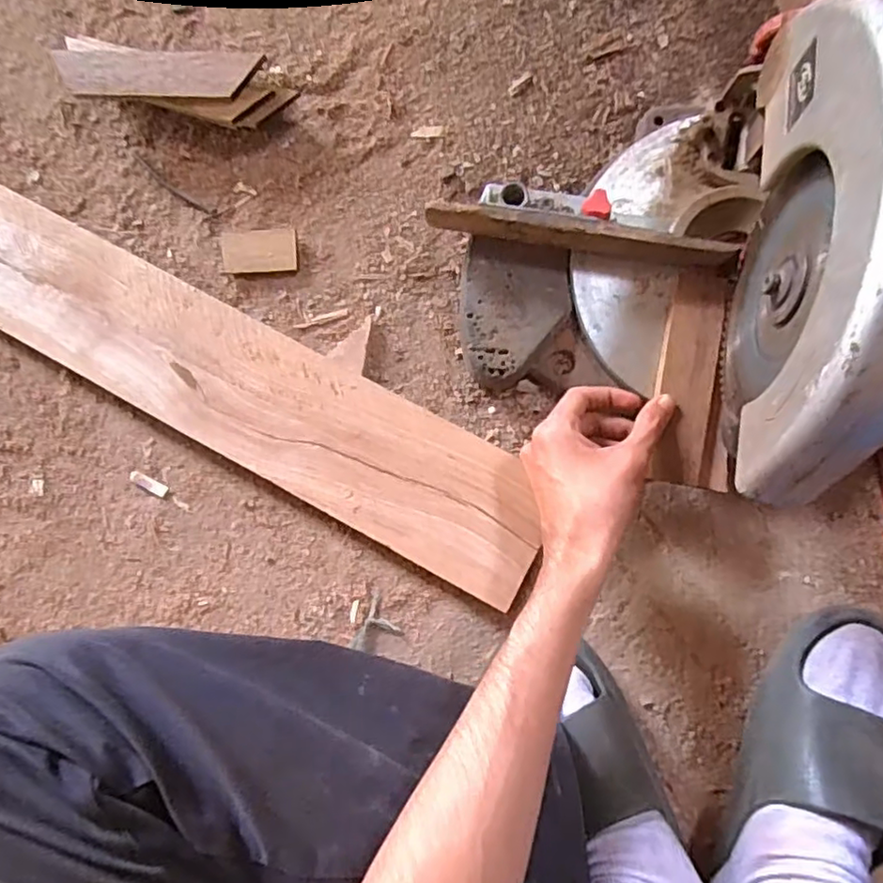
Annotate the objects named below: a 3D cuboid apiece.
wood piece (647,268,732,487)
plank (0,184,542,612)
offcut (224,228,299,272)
[{"bbox_3d":[0.176,-0.047,0.440,0.040,0.009,0.151,6,87,5],"label":"wood piece"},{"bbox_3d":[-0.204,-0.066,0.513,0.622,0.020,0.109,28,90,6],"label":"plank"},{"bbox_3d":[-0.150,-0.156,0.511,0.063,0.008,0.034,-2,87,5],"label":"offcut"}]

